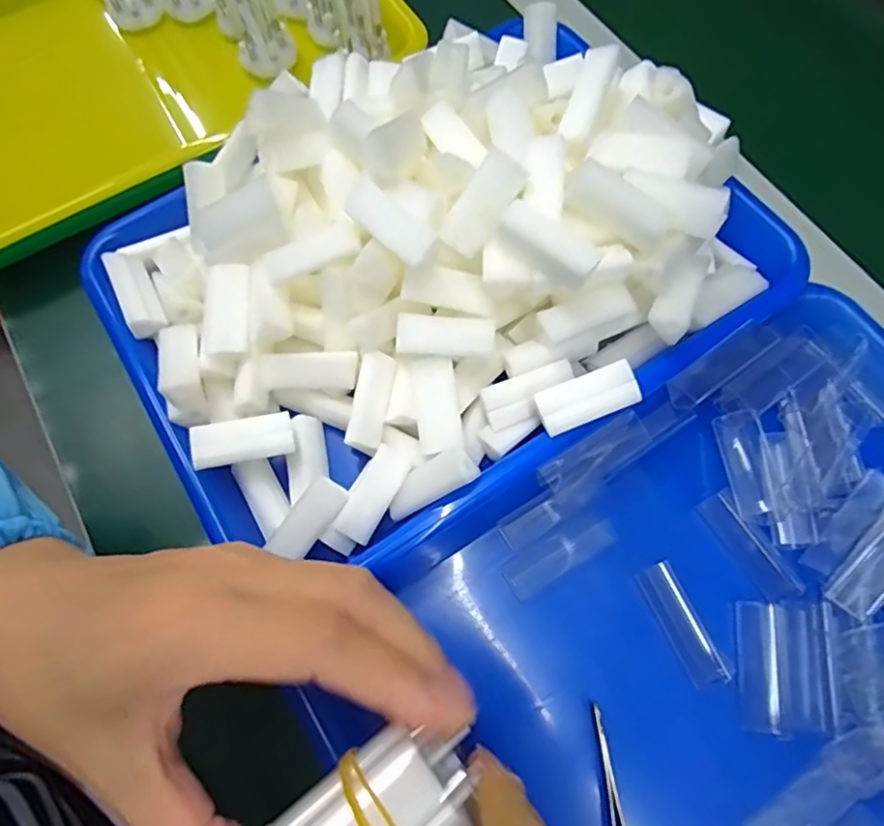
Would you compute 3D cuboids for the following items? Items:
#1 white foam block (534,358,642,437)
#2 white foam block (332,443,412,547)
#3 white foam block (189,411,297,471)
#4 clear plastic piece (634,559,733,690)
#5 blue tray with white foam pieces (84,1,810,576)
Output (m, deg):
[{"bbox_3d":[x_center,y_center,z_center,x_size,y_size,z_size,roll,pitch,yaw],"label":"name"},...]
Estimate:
[{"bbox_3d":[0.067,-0.006,0.265,0.045,0.019,0.020,-19,71,-5],"label":"white foam block"},{"bbox_3d":[-0.033,0.038,0.269,0.019,0.007,0.044,30,74,11],"label":"white foam block"},{"bbox_3d":[-0.094,0.012,0.269,0.044,0.011,0.021,-15,71,-4],"label":"white foam block"},{"bbox_3d":[0.111,0.097,0.263,0.018,0.006,0.054,-22,71,-7],"label":"clear plastic piece"},{"bbox_3d":[-0.008,-0.085,0.283,0.311,0.076,0.239,-31,72,-9],"label":"blue tray with white foam pieces"}]

